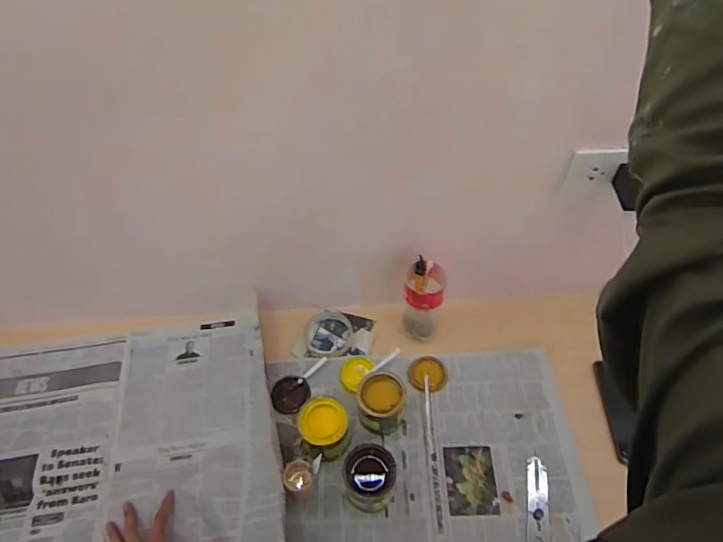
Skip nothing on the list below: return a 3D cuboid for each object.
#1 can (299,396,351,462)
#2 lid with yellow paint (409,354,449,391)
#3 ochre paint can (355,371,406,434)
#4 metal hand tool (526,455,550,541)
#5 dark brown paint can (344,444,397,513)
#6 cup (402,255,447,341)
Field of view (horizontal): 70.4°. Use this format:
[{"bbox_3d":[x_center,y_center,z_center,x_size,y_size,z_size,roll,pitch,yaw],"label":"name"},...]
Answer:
[{"bbox_3d":[-0.053,0.232,0.753,0.068,0.068,0.069,-1,54,1],"label":"can"},{"bbox_3d":[0.110,0.170,0.848,0.063,0.010,0.059,-1,54,1],"label":"lid with yellow paint"},{"bbox_3d":[0.031,0.198,0.779,0.070,0.076,0.072,-1,54,1],"label":"ochre paint can"},{"bbox_3d":[0.252,0.329,0.730,0.030,0.007,0.123,9,55,8],"label":"metal hand tool"},{"bbox_3d":[0.012,0.293,0.719,0.071,0.077,0.075,-1,54,1],"label":"dark brown paint can"},{"bbox_3d":[0.101,0.051,0.840,0.058,0.153,0.074,13,56,11],"label":"cup"}]

